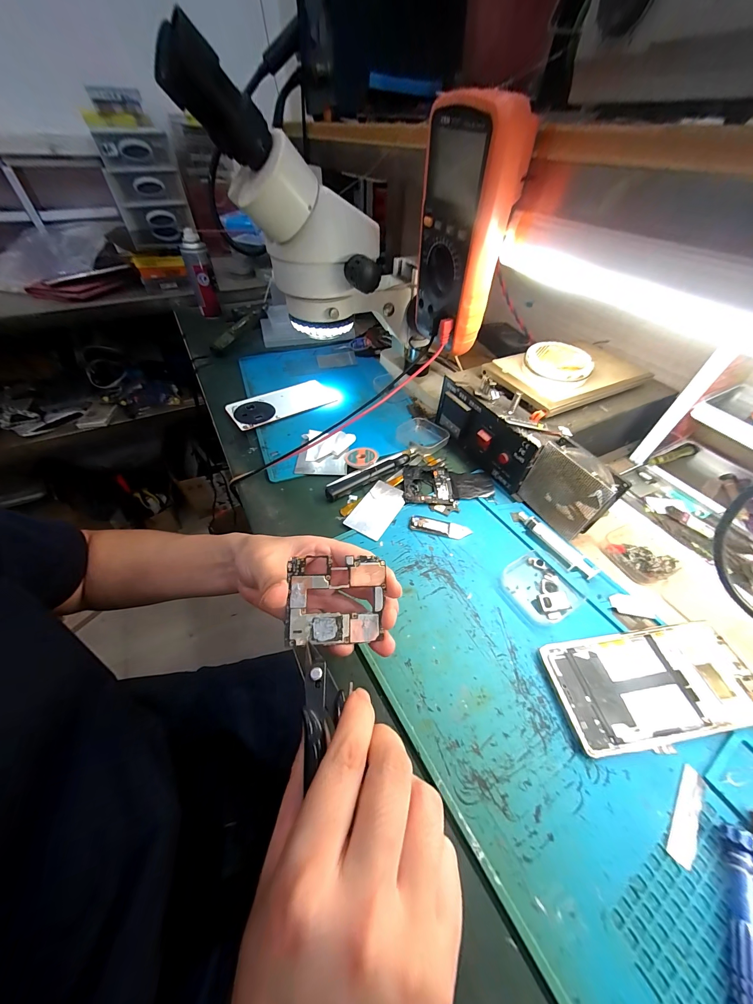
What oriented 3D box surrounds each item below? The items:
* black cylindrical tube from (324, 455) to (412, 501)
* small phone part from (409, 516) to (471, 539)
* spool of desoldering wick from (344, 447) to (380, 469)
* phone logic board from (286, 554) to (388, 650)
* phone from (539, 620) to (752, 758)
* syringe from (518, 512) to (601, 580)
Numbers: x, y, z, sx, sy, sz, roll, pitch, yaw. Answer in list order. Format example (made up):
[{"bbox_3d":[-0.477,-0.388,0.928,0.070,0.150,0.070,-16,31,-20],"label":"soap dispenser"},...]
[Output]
[{"bbox_3d":[-0.008,-0.033,0.402,0.123,0.013,0.014,-28,55,-22],"label":"black cylindrical tube"},{"bbox_3d":[0.071,0.028,0.355,0.066,0.006,0.019,10,50,8],"label":"small phone part"},{"bbox_3d":[-0.020,-0.058,0.420,0.043,0.011,0.045,0,50,0],"label":"spool of desoldering wick"},{"bbox_3d":[-0.027,0.066,0.215,0.064,0.004,0.054,2,81,-11],"label":"phone logic board"},{"bbox_3d":[0.223,0.145,0.255,0.158,0.009,0.075,-6,50,-6],"label":"phone"},{"bbox_3d":[0.192,0.042,0.339,0.018,0.012,0.092,-25,54,-20],"label":"syringe"}]

